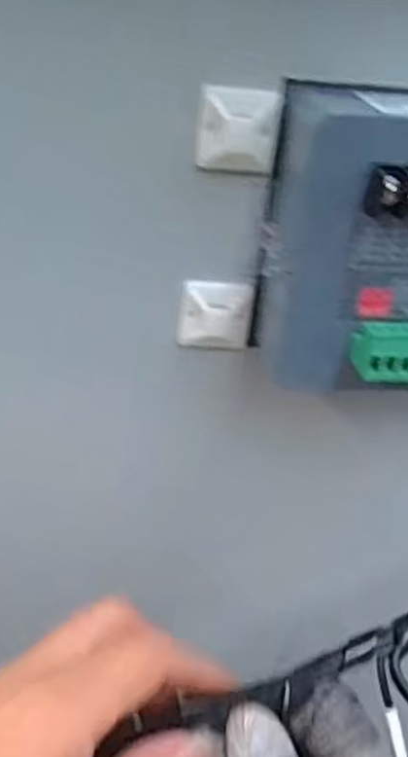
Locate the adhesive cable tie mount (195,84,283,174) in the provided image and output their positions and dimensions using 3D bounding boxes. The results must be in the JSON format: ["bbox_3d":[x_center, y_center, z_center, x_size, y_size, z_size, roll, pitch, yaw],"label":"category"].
[{"bbox_3d":[0.011,-0.077,0.236,0.025,0.026,0.005,3,31,-4],"label":"adhesive cable tie mount"}]

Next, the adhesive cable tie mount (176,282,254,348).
[{"bbox_3d":[0.004,-0.021,0.267,0.025,0.025,0.006,-1,31,-10],"label":"adhesive cable tie mount"}]

